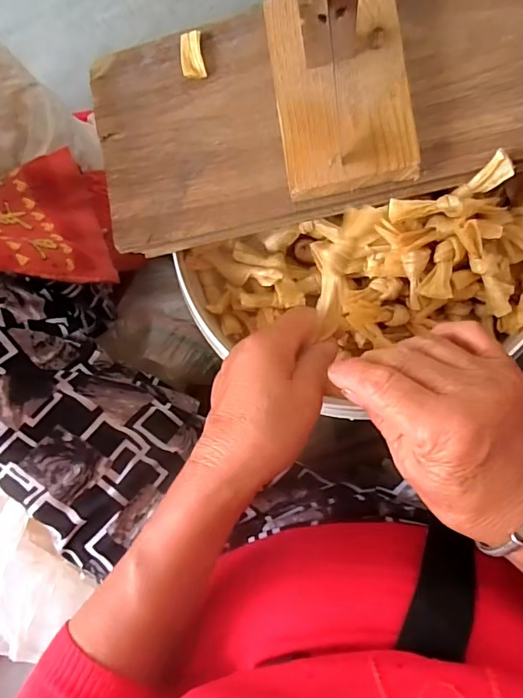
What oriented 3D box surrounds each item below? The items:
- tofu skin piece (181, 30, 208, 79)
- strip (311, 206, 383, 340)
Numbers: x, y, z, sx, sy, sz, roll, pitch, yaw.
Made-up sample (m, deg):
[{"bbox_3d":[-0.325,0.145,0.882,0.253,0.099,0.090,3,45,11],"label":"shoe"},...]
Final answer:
[{"bbox_3d":[-0.054,-0.227,0.380,0.017,0.004,0.036,-8,86,9],"label":"tofu skin piece"},{"bbox_3d":[0.047,-0.051,0.311,0.031,0.018,0.082,17,102,9],"label":"strip"}]

